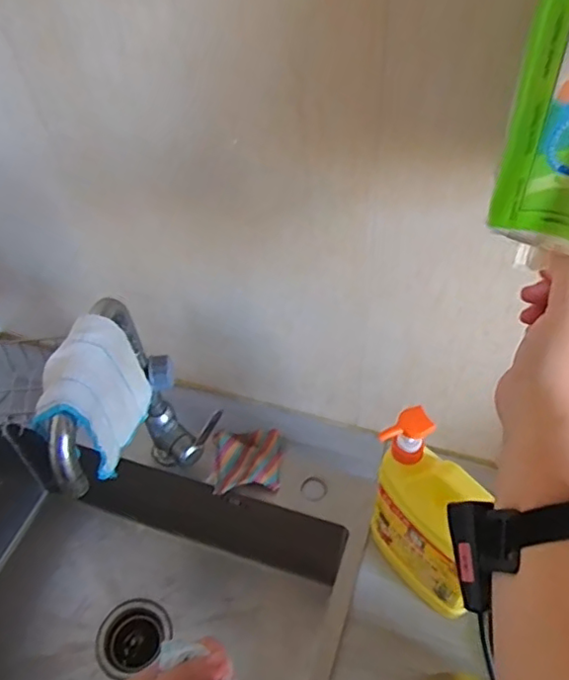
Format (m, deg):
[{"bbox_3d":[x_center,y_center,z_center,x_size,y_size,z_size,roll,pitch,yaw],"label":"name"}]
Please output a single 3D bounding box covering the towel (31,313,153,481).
[{"bbox_3d":[-0.182,0.054,0.571,0.057,0.120,0.122,8,50,12],"label":"towel"}]

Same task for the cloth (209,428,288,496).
[{"bbox_3d":[-0.052,0.169,0.829,0.104,0.026,0.086,-3,49,2],"label":"cloth"}]

